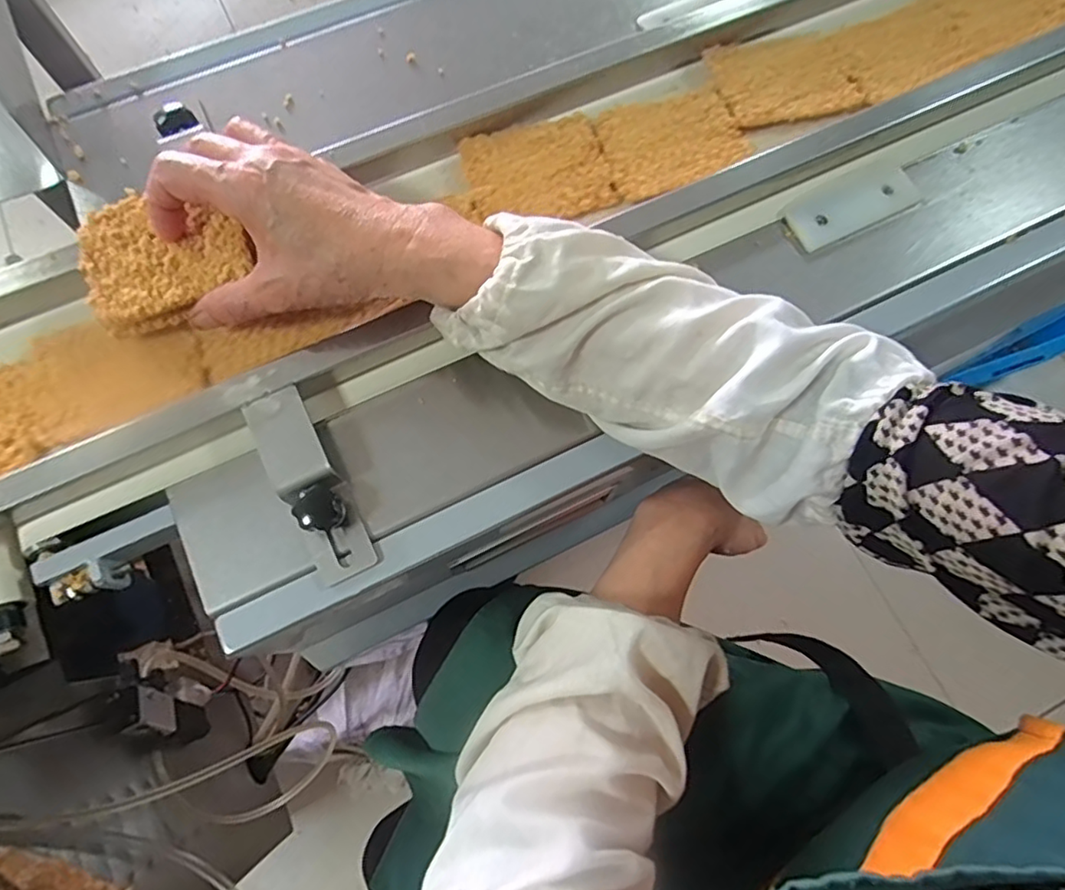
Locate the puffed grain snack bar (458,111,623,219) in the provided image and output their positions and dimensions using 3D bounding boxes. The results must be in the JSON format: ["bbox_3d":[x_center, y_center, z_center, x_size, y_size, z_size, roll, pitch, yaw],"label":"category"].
[{"bbox_3d":[0.003,-0.170,0.378,0.085,0.012,0.069,-15,73,-6],"label":"puffed grain snack bar"}]

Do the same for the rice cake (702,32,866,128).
[{"bbox_3d":[0.165,-0.243,0.396,0.090,0.008,0.065,-8,73,-3],"label":"rice cake"}]

